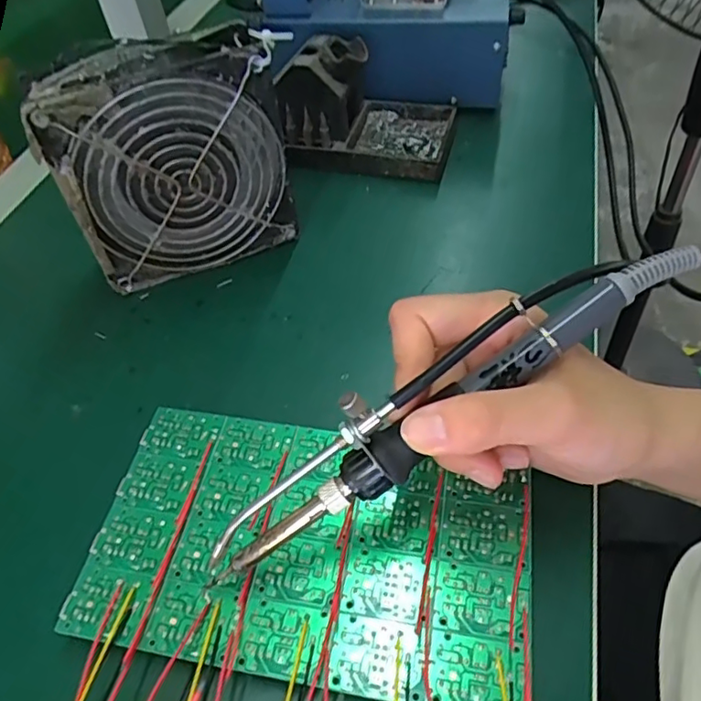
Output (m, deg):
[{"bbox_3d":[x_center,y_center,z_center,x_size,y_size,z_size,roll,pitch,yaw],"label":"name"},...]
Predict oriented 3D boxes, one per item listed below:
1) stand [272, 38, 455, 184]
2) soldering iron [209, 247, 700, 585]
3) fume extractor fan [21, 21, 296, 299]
[{"bbox_3d":[0.007,-0.177,0.417,0.131,0.069,0.081,5,51,10],"label":"stand"},{"bbox_3d":[0.039,0.014,0.207,0.207,0.033,0.028,-33,52,1],"label":"soldering iron"},{"bbox_3d":[-0.098,-0.103,0.330,0.117,0.125,0.038,-20,51,-10],"label":"fume extractor fan"}]

